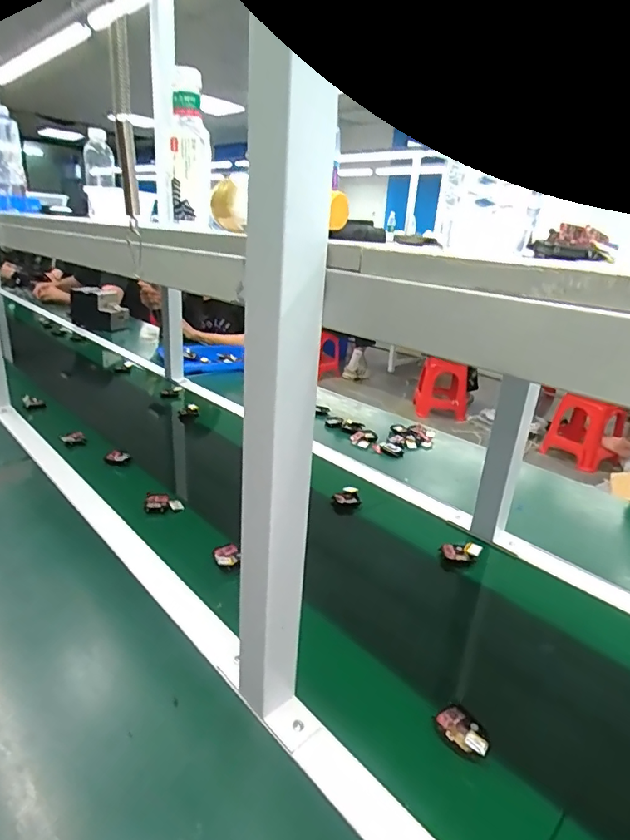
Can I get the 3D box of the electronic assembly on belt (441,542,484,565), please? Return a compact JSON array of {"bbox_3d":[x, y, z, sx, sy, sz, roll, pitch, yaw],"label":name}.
[{"bbox_3d":[0.212,0.191,0.705,0.055,0.018,0.029,4,17,-5],"label":"electronic assembly on belt"}]

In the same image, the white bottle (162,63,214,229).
[{"bbox_3d":[-0.181,-0.381,0.690,0.062,0.195,0.051,2,17,-10],"label":"white bottle"}]

